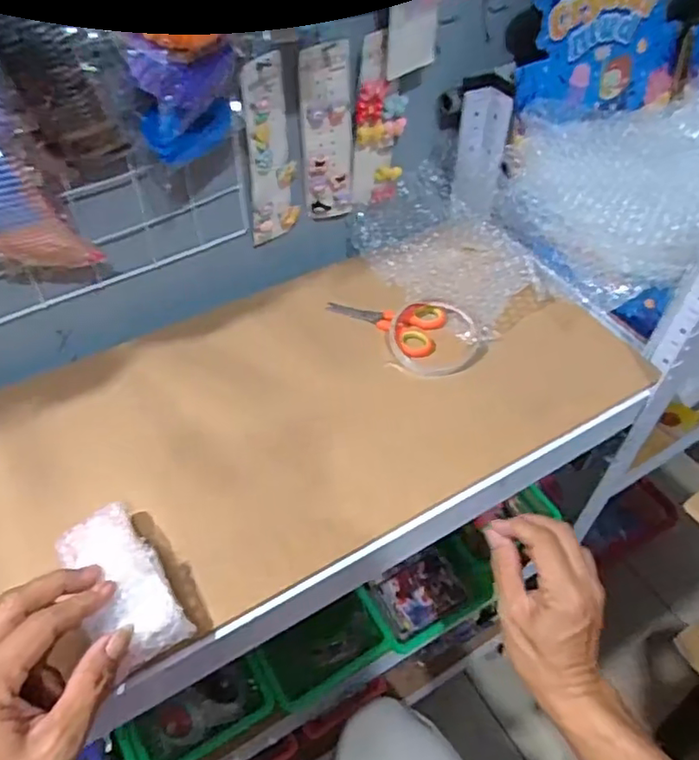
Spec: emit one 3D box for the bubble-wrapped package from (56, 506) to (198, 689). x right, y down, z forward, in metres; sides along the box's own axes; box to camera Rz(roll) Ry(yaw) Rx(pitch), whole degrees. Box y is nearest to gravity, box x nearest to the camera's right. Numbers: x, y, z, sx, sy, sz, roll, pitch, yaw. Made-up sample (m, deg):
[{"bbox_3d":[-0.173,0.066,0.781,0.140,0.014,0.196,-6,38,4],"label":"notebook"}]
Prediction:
[{"bbox_3d":[-0.151,0.131,0.399,0.054,0.023,0.110,-33,59,-25],"label":"bubble-wrapped package"}]

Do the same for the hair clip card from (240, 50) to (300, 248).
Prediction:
[{"bbox_3d":[-0.073,-0.205,0.556,0.014,0.168,0.051,32,57,25],"label":"hair clip card"}]

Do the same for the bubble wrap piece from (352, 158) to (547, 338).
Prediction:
[{"bbox_3d":[0.113,-0.140,0.627,0.139,0.070,0.194,-25,53,-20],"label":"bubble wrap piece"}]

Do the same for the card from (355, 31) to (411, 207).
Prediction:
[{"bbox_3d":[0.031,-0.248,0.594,0.029,0.166,0.049,37,59,28],"label":"card"}]

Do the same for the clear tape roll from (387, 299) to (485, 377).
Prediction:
[{"bbox_3d":[0.080,-0.040,0.575,0.083,0.019,0.081,0,49,0],"label":"clear tape roll"}]

